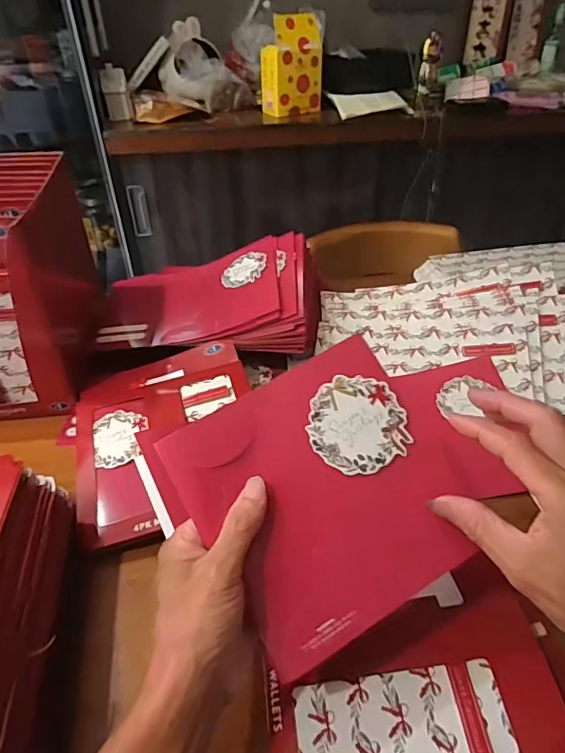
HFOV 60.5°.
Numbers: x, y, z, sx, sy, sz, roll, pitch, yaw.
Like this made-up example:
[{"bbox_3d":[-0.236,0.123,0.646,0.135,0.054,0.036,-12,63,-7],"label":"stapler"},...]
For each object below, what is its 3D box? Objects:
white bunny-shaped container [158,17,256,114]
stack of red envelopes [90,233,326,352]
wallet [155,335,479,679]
[{"bbox_3d":[-0.192,-0.773,1.221,0.222,0.183,0.104,-10,41,-11],"label":"white bunny-shaped container"},{"bbox_3d":[-0.104,-0.109,0.650,0.299,0.091,0.176,4,41,5],"label":"stack of red envelopes"},{"bbox_3d":[0.028,0.081,0.335,0.165,0.010,0.171,-29,76,-7],"label":"wallet"}]

